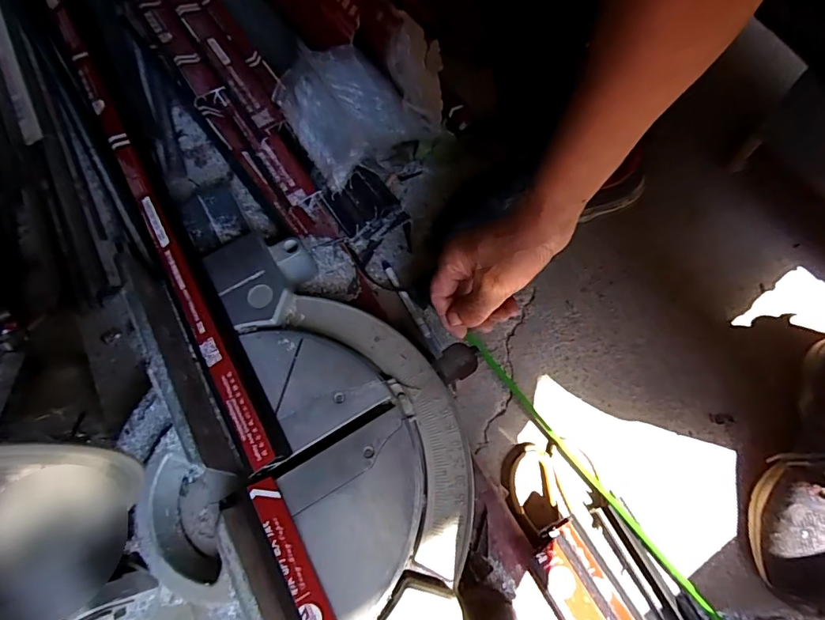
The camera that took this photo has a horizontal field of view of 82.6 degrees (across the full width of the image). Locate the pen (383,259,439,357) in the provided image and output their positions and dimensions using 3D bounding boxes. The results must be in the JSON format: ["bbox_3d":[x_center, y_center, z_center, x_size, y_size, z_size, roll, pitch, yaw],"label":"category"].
[{"bbox_3d":[-0.003,-0.005,0.571,0.011,0.014,0.144,-27,70,-8],"label":"pen"}]

